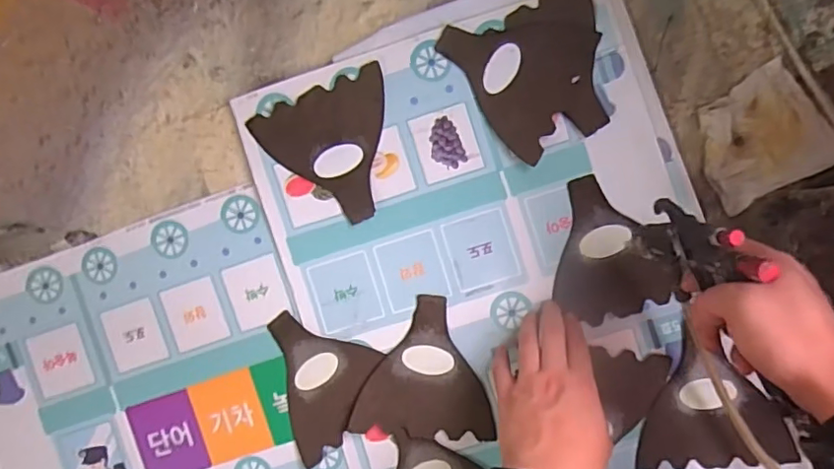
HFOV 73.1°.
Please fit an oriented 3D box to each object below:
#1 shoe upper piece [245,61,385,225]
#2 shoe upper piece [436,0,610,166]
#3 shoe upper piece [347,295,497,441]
[{"bbox_3d":[-0.077,-0.078,0.543,0.129,0.004,0.130,-22,90,4],"label":"shoe upper piece"},{"bbox_3d":[0.113,-0.151,0.529,0.138,0.011,0.140,-21,89,5],"label":"shoe upper piece"},{"bbox_3d":[0.008,0.129,0.543,0.132,0.006,0.134,2,91,5],"label":"shoe upper piece"}]

